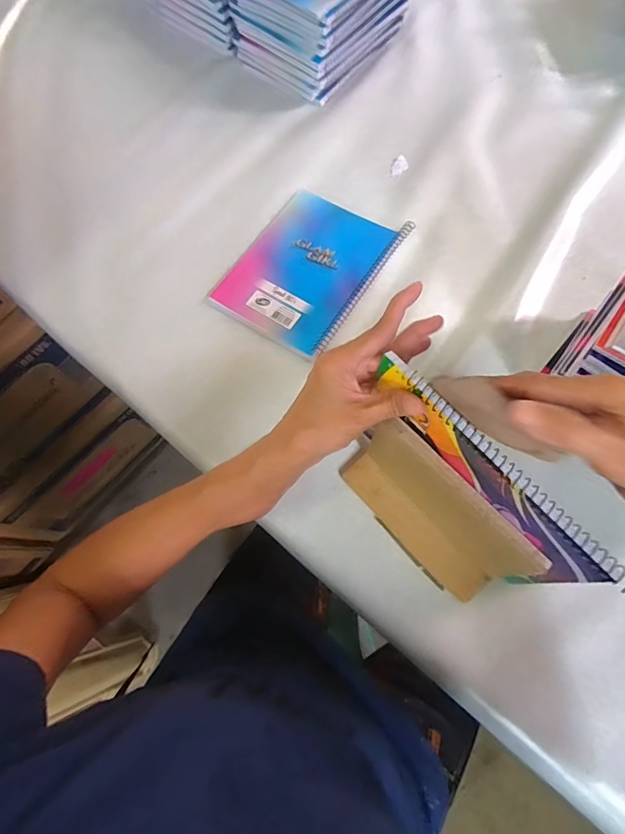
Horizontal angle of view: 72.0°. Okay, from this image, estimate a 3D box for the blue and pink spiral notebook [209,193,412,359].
[{"bbox_3d":[-0.006,-0.178,0.512,0.153,0.008,0.200,31,73,12],"label":"blue and pink spiral notebook"}]

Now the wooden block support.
[{"bbox_3d":[0.094,0.079,0.364,0.052,0.112,0.163,-40,73,-13],"label":"wooden block support"}]

